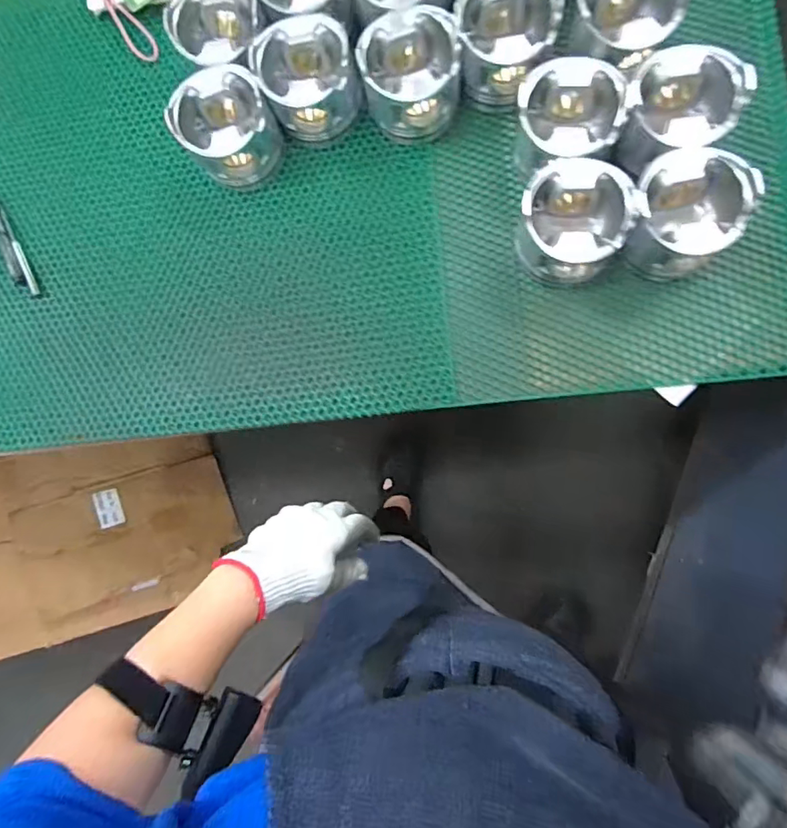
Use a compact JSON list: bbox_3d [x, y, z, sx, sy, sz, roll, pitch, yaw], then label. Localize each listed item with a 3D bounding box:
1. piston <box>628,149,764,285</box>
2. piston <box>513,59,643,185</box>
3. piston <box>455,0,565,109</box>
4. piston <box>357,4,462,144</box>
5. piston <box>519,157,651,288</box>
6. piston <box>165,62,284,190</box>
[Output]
[{"bbox_3d":[0.315,-0.213,0.577,0.111,0.105,0.102,-1,86,8],"label":"piston"},{"bbox_3d":[0.200,-0.333,0.602,0.120,0.095,0.109,3,86,8],"label":"piston"},{"bbox_3d":[0.131,-0.438,0.618,0.117,0.097,0.106,-4,85,7],"label":"piston"},{"bbox_3d":[0.020,-0.402,0.623,0.116,0.111,0.106,-14,84,7],"label":"piston"},{"bbox_3d":[0.203,-0.212,0.592,0.110,0.100,0.108,43,92,8],"label":"piston"},{"bbox_3d":[-0.203,-0.355,0.654,0.107,0.098,0.115,-1,86,8],"label":"piston"}]

